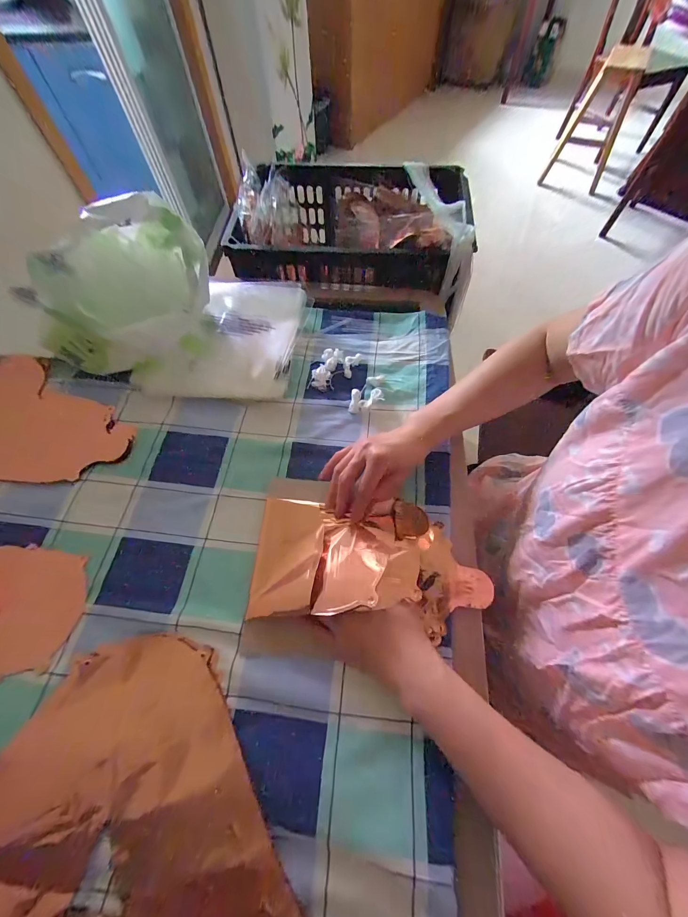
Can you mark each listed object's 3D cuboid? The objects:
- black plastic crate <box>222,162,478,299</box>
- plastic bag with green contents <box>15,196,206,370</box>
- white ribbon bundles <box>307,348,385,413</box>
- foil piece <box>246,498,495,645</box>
[{"bbox_3d":[0.021,-0.458,0.664,0.423,0.161,0.303,4,63,3],"label":"black plastic crate"},{"bbox_3d":[-0.294,-0.248,0.450,0.184,0.130,0.210,0,62,1],"label":"plastic bag with green contents"},{"bbox_3d":[0.010,-0.117,0.468,0.108,0.017,0.087,27,66,14],"label":"white ribbon bundles"},{"bbox_3d":[0.027,0.111,0.351,0.248,0.022,0.124,5,63,4],"label":"foil piece"}]

